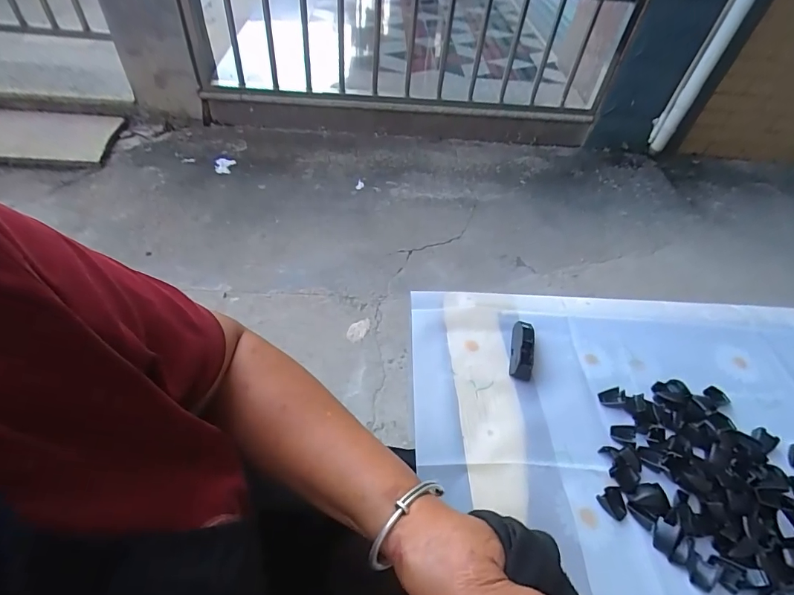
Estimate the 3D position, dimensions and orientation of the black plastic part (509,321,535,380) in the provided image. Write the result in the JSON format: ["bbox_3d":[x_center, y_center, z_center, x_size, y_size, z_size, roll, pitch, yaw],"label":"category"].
[{"bbox_3d":[0.136,0.053,0.456,0.021,0.015,0.078,14,46,7],"label":"black plastic part"}]

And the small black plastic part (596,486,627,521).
[{"bbox_3d":[0.184,0.171,0.354,0.023,0.004,0.023,-24,53,-27],"label":"small black plastic part"}]

